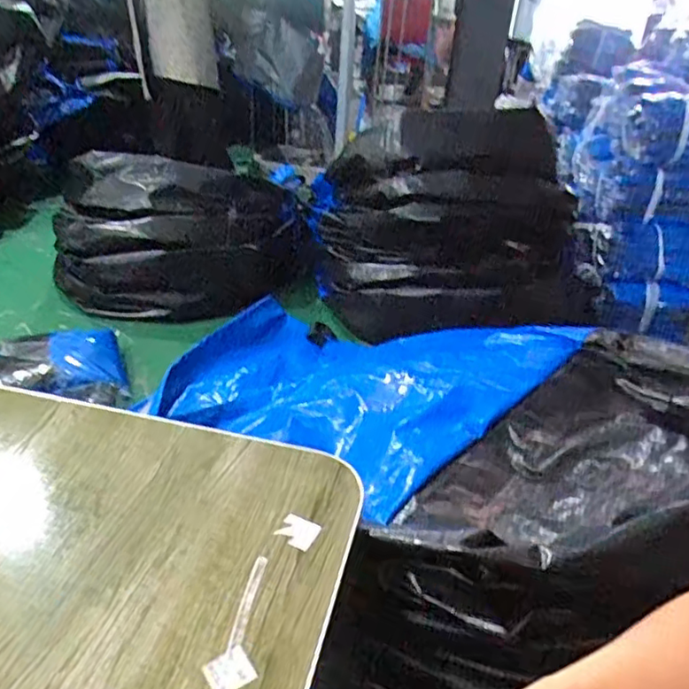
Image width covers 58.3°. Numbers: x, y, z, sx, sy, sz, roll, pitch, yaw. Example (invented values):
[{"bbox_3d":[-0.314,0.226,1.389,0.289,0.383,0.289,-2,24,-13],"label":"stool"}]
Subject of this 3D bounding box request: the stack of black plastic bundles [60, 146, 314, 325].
[{"bbox_3d":[-0.460,-0.308,1.778,0.719,0.374,0.309,-1,30,-12],"label":"stack of black plastic bundles"}]

